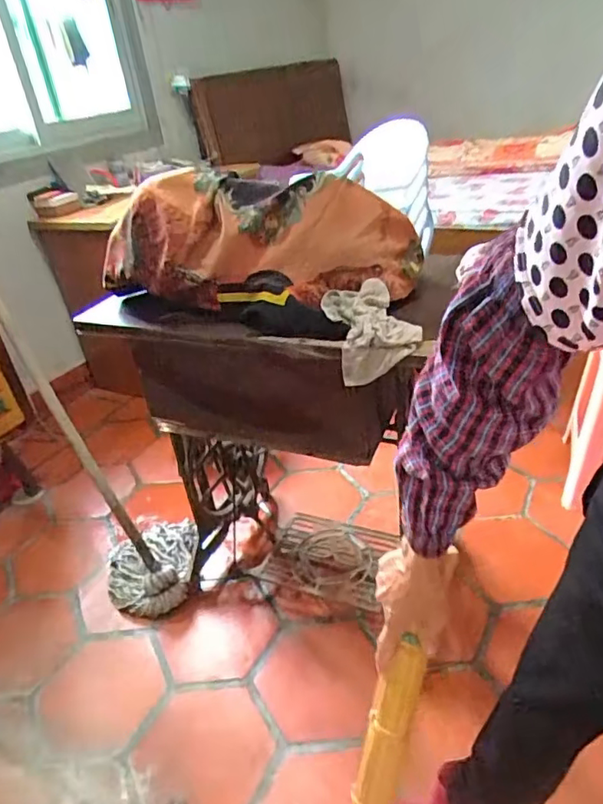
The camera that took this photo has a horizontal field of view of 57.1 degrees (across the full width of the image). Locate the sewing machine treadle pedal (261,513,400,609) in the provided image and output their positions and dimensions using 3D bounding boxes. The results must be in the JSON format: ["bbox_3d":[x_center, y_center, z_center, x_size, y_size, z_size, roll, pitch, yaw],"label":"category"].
[{"bbox_3d":[0.065,0.372,1.323,0.277,0.038,0.208,8,37,22],"label":"sewing machine treadle pedal"}]

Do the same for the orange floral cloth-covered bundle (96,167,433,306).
[{"bbox_3d":[-0.088,-0.260,0.875,0.512,0.176,0.135,2,32,18],"label":"orange floral cloth-covered bundle"}]

